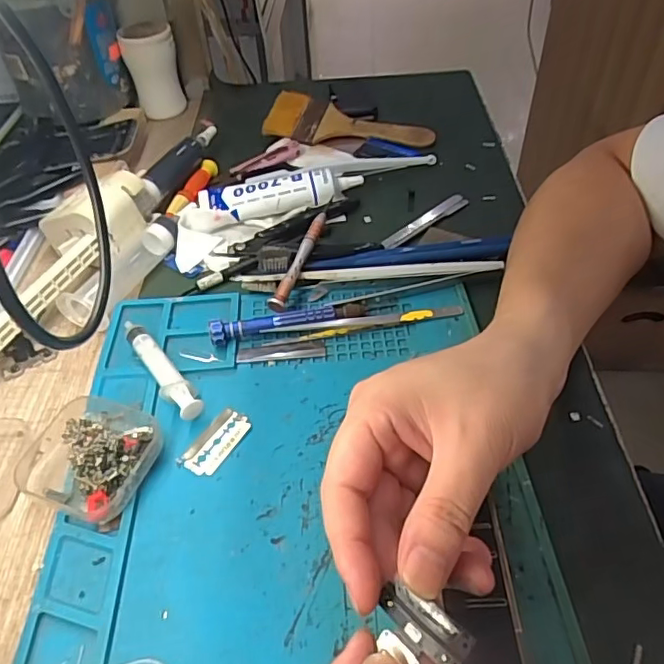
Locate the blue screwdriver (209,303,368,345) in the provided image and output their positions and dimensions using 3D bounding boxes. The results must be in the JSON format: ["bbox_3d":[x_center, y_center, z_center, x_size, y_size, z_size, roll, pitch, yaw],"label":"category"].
[{"bbox_3d":[-0.028,-0.008,0.372,0.103,0.016,0.016,-11,47,-5],"label":"blue screwdriver"}]

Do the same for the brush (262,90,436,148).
[{"bbox_3d":[0.018,-0.207,0.552,0.161,0.025,0.059,4,48,9],"label":"brush"}]

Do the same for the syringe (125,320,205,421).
[{"bbox_3d":[-0.106,0.021,0.351,0.019,0.016,0.087,-28,51,-20],"label":"syringe"}]

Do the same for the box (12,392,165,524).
[{"bbox_3d":[-0.130,0.067,0.310,0.062,0.024,0.062,13,50,16],"label":"box"}]

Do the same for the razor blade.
[{"bbox_3d":[-0.066,0.062,0.322,0.023,0.004,0.042,24,53,24],"label":"razor blade"}]

